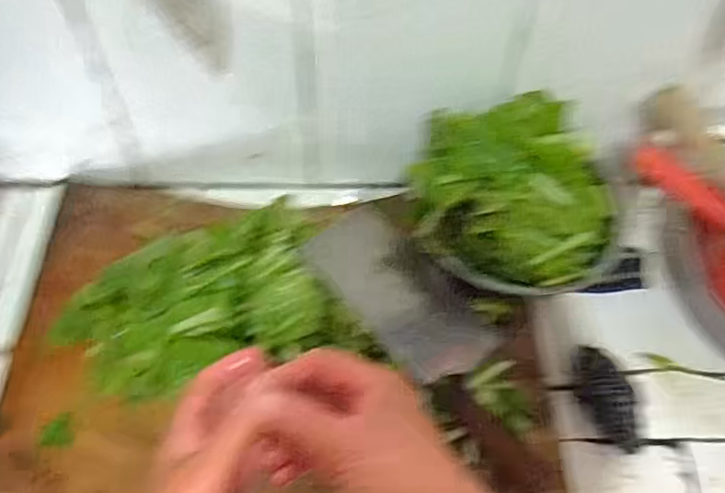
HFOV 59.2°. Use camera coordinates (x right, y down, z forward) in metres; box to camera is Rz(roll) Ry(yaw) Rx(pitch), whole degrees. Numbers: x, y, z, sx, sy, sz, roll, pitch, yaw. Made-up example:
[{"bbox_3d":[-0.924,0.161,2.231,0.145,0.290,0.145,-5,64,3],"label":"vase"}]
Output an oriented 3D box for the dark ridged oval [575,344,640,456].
[{"bbox_3d":[0.229,0.141,0.595,0.047,0.012,0.098,-17,72,-12],"label":"dark ridged oval"}]

